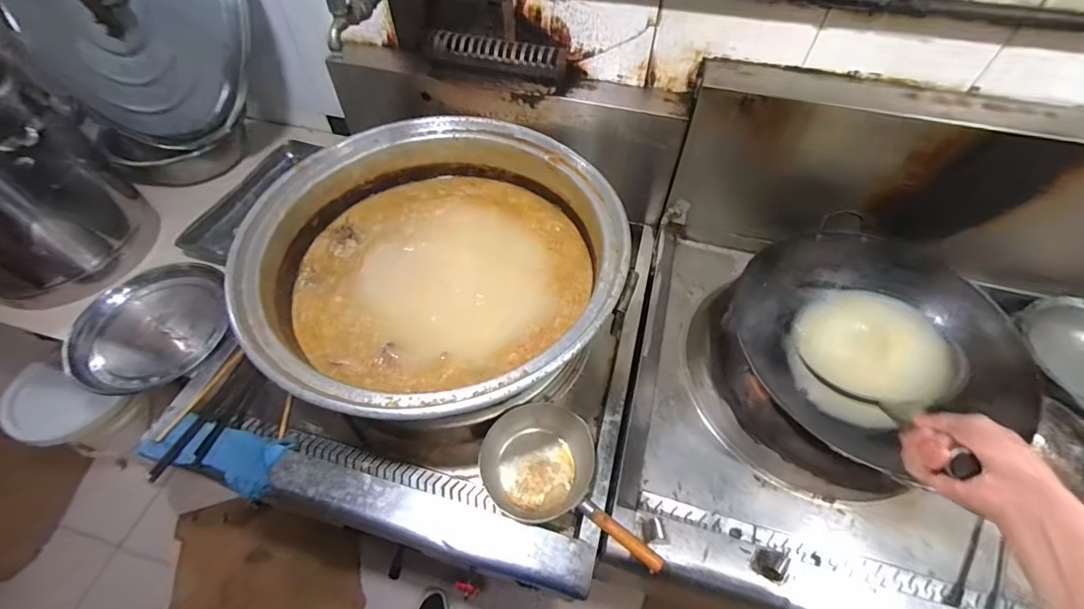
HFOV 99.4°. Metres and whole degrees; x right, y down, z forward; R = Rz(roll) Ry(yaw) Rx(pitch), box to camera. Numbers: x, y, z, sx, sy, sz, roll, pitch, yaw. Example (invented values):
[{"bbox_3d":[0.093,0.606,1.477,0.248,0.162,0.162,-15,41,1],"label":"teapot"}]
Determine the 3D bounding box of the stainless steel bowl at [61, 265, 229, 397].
[{"bbox_3d":[-0.824,0.050,0.976,0.268,0.109,0.249,0,55,0],"label":"stainless steel bowl"}]

